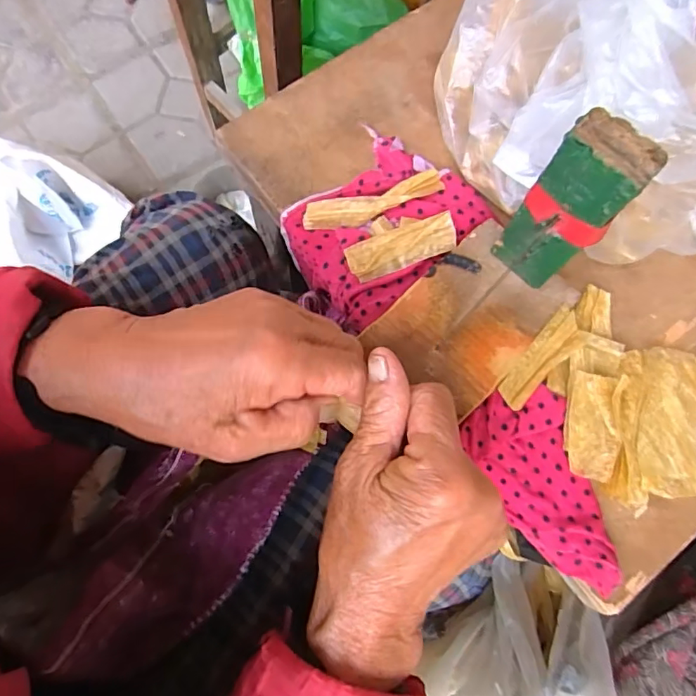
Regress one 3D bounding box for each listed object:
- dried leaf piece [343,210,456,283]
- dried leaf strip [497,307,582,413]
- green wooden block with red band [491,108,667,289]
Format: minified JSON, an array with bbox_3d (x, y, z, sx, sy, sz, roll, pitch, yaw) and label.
[{"bbox_3d":[0.034,-0.064,0.334,0.069,0.004,0.024,-20,97,2],"label":"dried leaf piece"},{"bbox_3d":[0.117,0.006,0.318,0.023,0.004,0.067,43,83,-4],"label":"dried leaf strip"},{"bbox_3d":[0.111,-0.069,0.272,0.039,0.110,0.024,36,78,7],"label":"green wooden block with red band"}]

